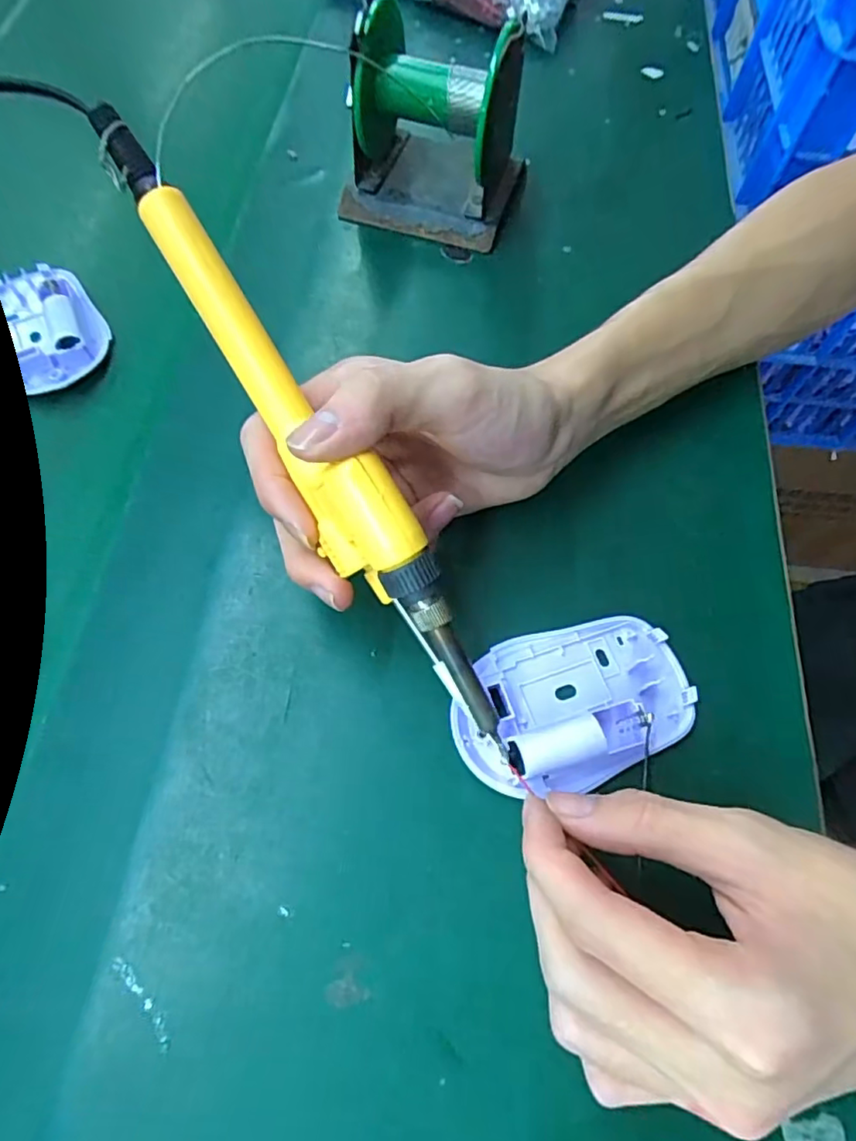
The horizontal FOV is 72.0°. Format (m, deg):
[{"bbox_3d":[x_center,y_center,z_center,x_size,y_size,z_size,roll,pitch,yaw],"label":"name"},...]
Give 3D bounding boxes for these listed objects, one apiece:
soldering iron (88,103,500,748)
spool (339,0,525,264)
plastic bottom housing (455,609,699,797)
[{"bbox_3d":[-0.039,-0.043,0.193,0.023,0.030,0.227,-33,89,-16],"label":"soldering iron"},{"bbox_3d":[0.008,-0.245,0.323,0.091,0.083,0.089,25,67,9],"label":"spool"},{"bbox_3d":[0.057,0.051,0.231,0.094,0.015,0.060,-11,66,-8],"label":"plastic bottom housing"}]

